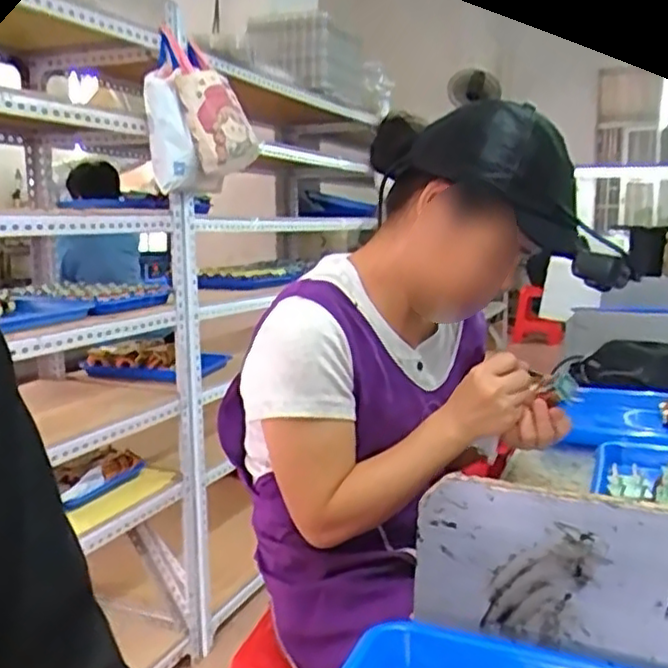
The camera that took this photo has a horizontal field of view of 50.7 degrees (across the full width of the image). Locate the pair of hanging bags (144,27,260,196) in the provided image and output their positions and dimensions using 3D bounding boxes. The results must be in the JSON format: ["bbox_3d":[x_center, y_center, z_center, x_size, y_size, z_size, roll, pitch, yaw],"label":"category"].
[{"bbox_3d":[-0.295,-0.498,1.598,0.222,0.345,0.309,-1,9,-8],"label":"pair of hanging bags"}]

